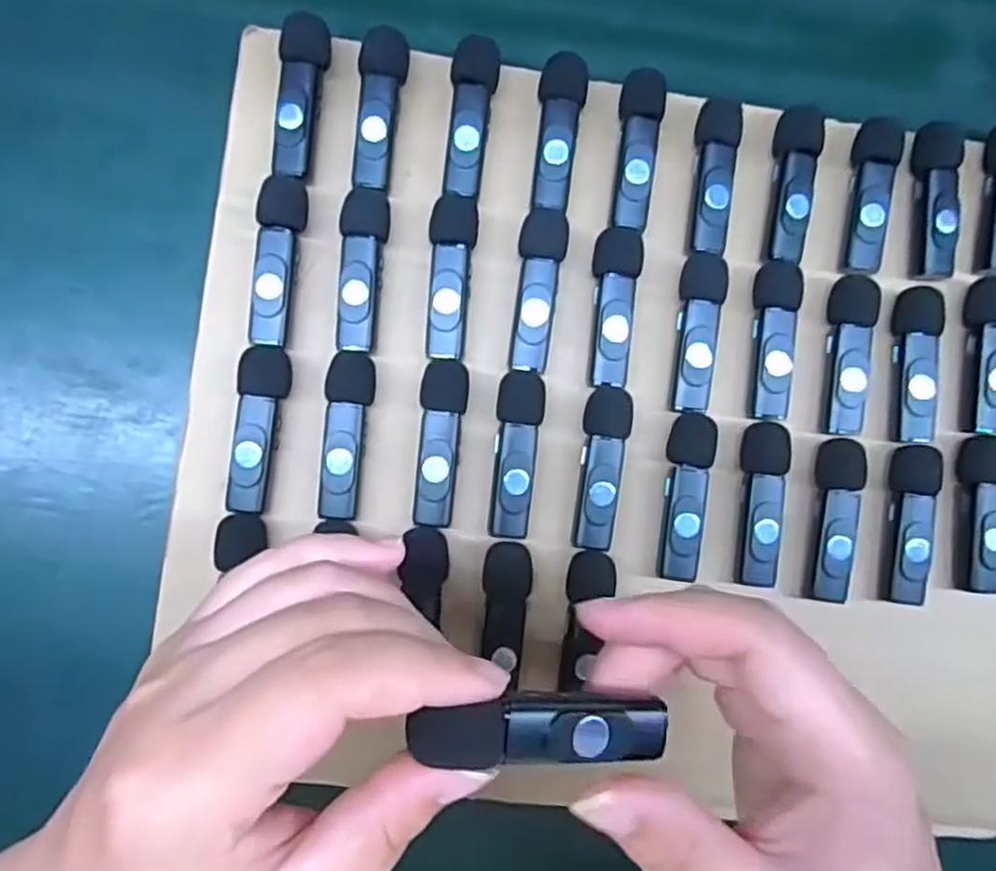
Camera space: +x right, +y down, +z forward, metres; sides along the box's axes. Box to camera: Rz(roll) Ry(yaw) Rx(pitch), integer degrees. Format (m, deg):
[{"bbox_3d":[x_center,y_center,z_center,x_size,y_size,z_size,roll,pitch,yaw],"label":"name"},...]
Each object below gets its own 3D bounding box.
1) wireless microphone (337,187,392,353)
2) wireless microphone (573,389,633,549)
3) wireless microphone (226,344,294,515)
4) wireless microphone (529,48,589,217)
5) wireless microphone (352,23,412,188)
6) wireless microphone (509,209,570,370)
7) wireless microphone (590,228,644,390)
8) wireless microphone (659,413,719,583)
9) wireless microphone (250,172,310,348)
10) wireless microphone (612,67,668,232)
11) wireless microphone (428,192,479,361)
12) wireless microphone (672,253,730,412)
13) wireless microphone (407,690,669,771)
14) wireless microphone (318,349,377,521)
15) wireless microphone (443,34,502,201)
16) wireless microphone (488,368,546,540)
[{"bbox_3d":[-0.054,-0.066,0.292,0.018,0.015,0.065,6,85,-4],"label":"wireless microphone"},{"bbox_3d":[0.041,0.013,0.296,0.018,0.015,0.064,7,85,-4],"label":"wireless microphone"},{"bbox_3d":[-0.092,-0.002,0.285,0.018,0.015,0.064,5,85,-4],"label":"wireless microphone"},{"bbox_3d":[0.024,-0.123,0.299,0.019,0.010,0.062,9,85,-4],"label":"wireless microphone"},{"bbox_3d":[-0.048,-0.130,0.297,0.017,0.018,0.063,6,85,-4],"label":"wireless microphone"},{"bbox_3d":[0.015,-0.058,0.298,0.019,0.013,0.066,11,85,-4],"label":"wireless microphone"},{"bbox_3d":[0.048,-0.052,0.300,0.019,0.017,0.065,3,85,-4],"label":"wireless microphone"},{"bbox_3d":[0.075,0.025,0.298,0.017,0.016,0.066,8,85,-4],"label":"wireless microphone"},{"bbox_3d":[-0.087,-0.068,0.289,0.017,0.014,0.065,7,85,-4],"label":"wireless microphone"},{"bbox_3d":[0.057,-0.117,0.304,0.017,0.017,0.063,7,85,-4],"label":"wireless microphone"},{"bbox_3d":[-0.020,-0.063,0.293,0.018,0.012,0.066,7,85,-4],"label":"wireless microphone"},{"bbox_3d":[0.081,-0.042,0.302,0.018,0.019,0.064,9,85,-4],"label":"wireless microphone"},{"bbox_3d":[0.011,0.070,0.176,0.066,0.007,0.015,5,85,-19],"label":"wireless microphone"},{"bbox_3d":[-0.060,0.000,0.288,0.018,0.014,0.064,8,85,-4],"label":"wireless microphone"},{"bbox_3d":[-0.012,-0.128,0.296,0.018,0.011,0.062,9,85,-4],"label":"wireless microphone"},{"bbox_3d":[0.007,0.007,0.294,0.018,0.015,0.066,8,85,-4],"label":"wireless microphone"}]

